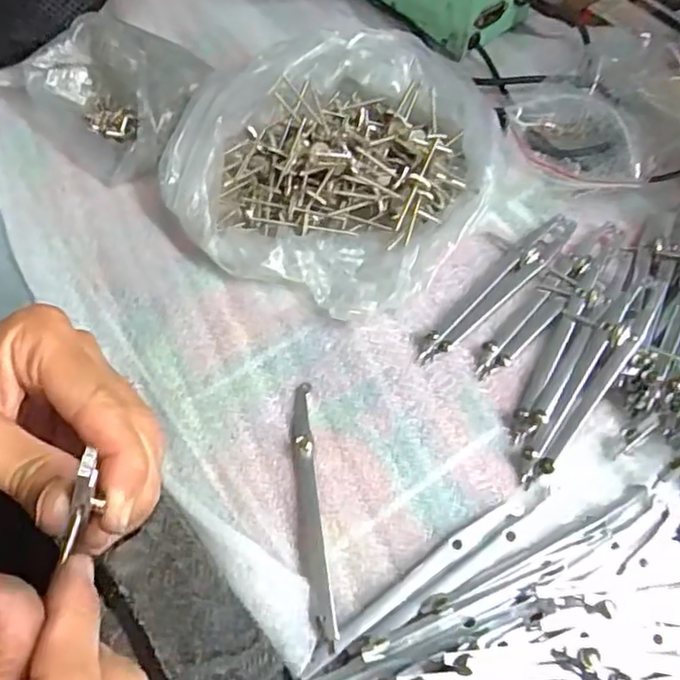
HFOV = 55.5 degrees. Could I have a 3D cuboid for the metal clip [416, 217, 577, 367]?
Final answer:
[{"bbox_3d":[0.090,-0.030,0.362,0.128,0.005,0.017,-40,67,-20],"label":"metal clip"}]

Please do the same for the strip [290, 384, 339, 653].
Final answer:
[{"bbox_3d":[-0.014,0.077,0.305,0.012,0.009,0.122,-6,60,-3],"label":"strip"}]

